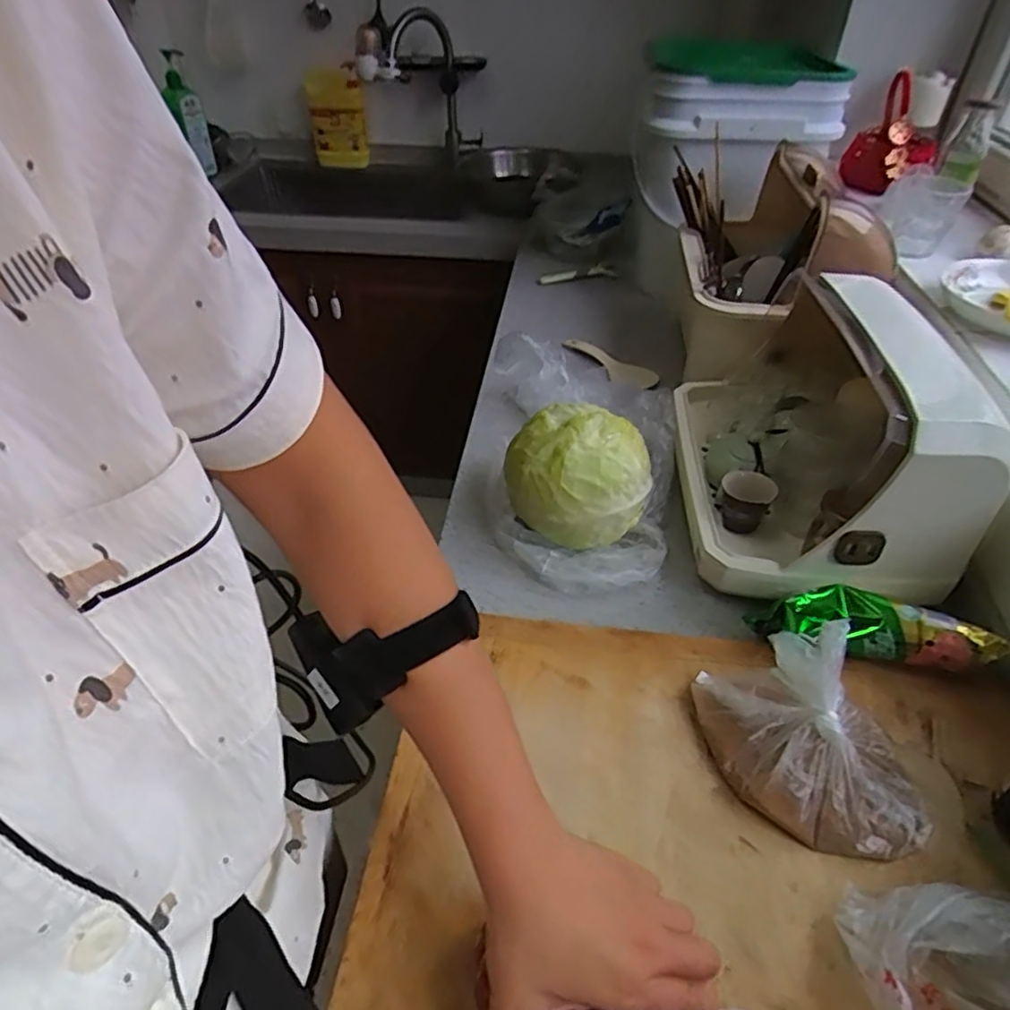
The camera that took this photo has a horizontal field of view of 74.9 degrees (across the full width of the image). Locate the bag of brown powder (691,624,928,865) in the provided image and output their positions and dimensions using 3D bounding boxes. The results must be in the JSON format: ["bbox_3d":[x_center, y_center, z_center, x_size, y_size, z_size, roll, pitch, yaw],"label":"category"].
[{"bbox_3d":[0.236,0.171,0.512,0.135,0.076,0.181,-10,43,-12],"label":"bag of brown powder"}]

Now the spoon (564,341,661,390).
[{"bbox_3d":[0.163,-0.220,1.032,0.053,0.026,0.175,-28,49,-28],"label":"spoon"}]

